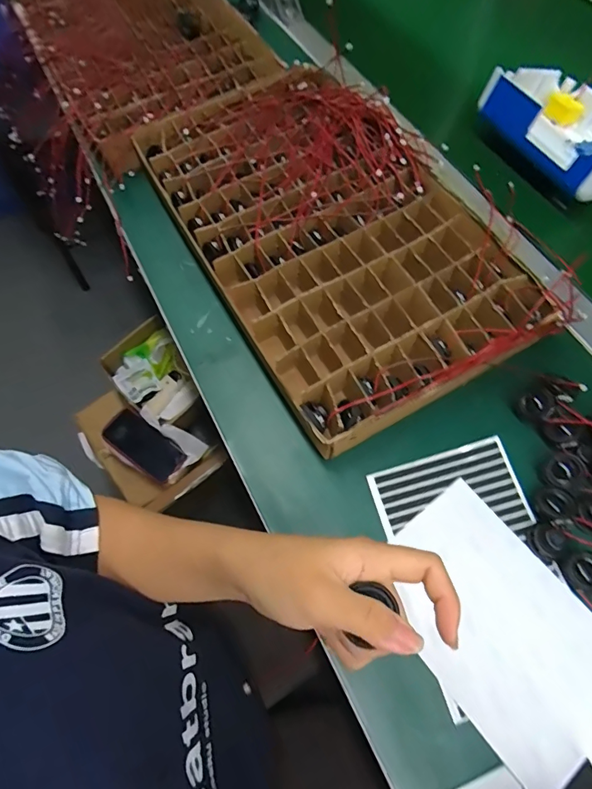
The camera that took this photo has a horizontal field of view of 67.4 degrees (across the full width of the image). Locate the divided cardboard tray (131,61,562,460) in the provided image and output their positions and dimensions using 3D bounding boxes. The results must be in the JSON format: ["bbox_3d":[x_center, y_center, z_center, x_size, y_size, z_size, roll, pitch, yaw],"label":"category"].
[{"bbox_3d":[0.024,-0.175,0.471,0.256,0.065,0.446,-28,67,-11],"label":"divided cardboard tray"}]

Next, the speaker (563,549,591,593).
[{"bbox_3d":[0.220,0.134,0.337,0.026,0.015,0.028,-1,65,2],"label":"speaker"}]

